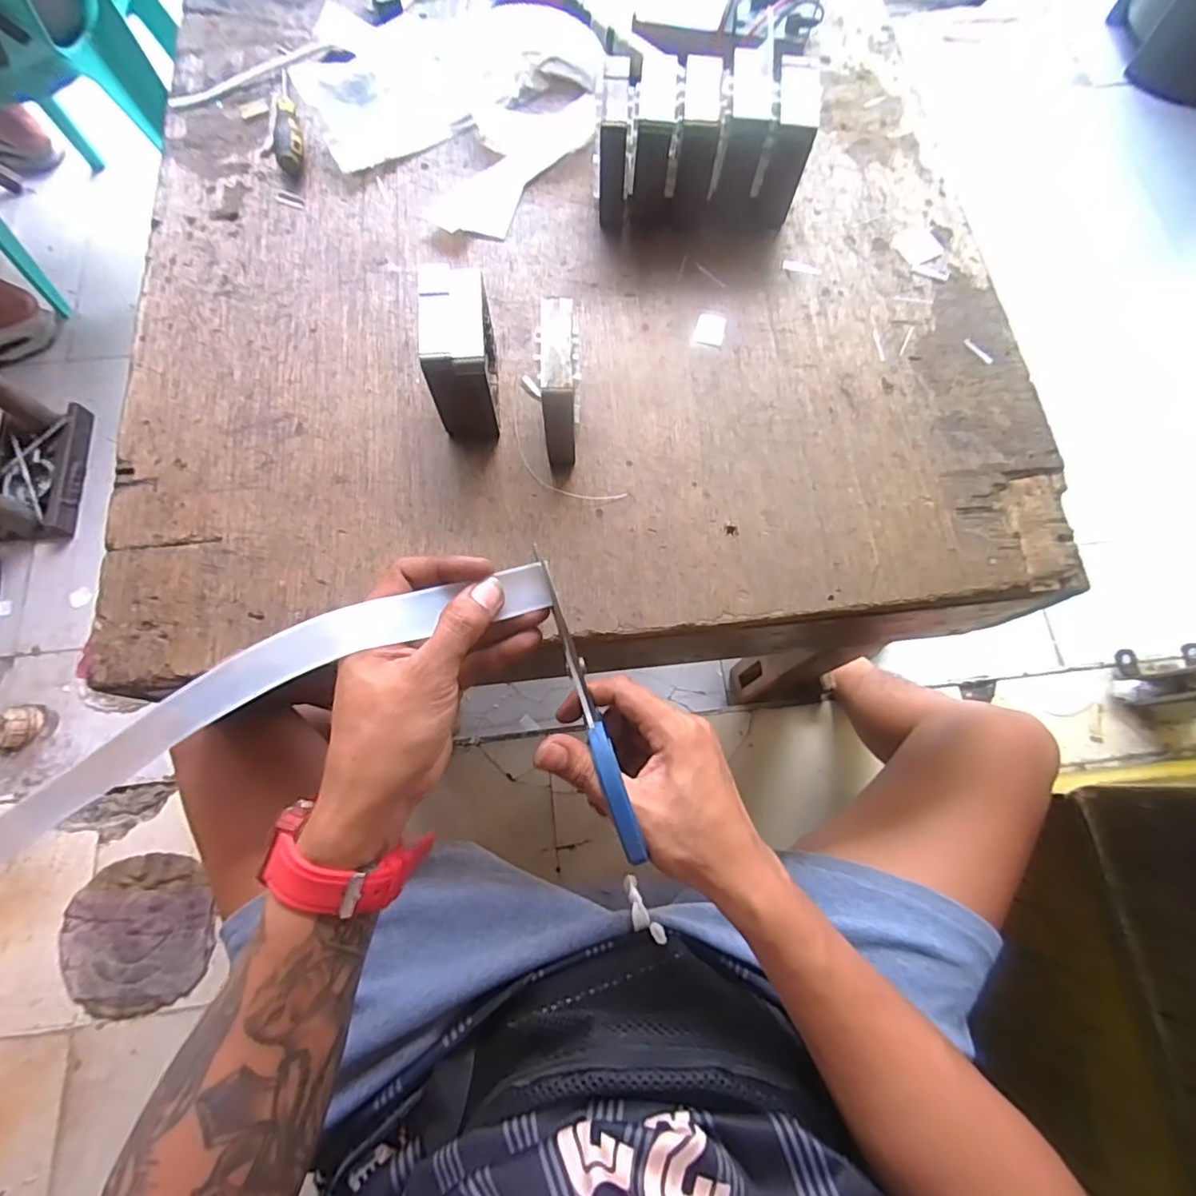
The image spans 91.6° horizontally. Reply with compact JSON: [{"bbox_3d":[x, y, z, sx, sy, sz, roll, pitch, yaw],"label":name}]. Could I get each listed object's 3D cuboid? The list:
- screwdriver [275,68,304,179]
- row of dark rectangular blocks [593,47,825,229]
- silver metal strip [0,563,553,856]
[{"bbox_3d":[-0.253,-0.385,0.468,0.024,0.020,0.101,-15,74,-6],"label":"screwdriver"},{"bbox_3d":[0.073,-0.335,0.433,0.157,0.077,0.078,3,73,-1],"label":"row of dark rectangular blocks"},{"bbox_3d":[-0.248,0.085,0.346,0.482,0.060,0.034,-27,75,11],"label":"silver metal strip"}]

